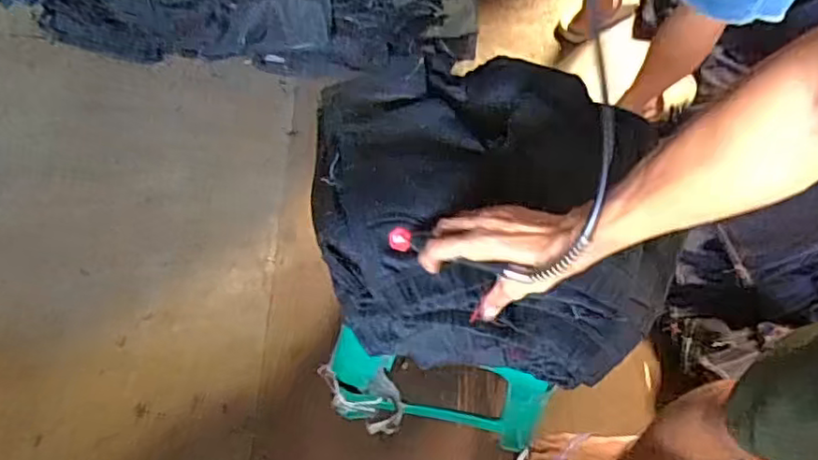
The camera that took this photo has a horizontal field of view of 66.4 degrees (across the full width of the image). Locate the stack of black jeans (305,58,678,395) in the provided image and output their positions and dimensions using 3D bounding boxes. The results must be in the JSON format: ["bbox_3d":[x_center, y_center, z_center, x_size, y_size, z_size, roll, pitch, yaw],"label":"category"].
[{"bbox_3d":[0.074,-0.054,0.749,0.375,0.116,0.427,4,66,1],"label":"stack of black jeans"}]

